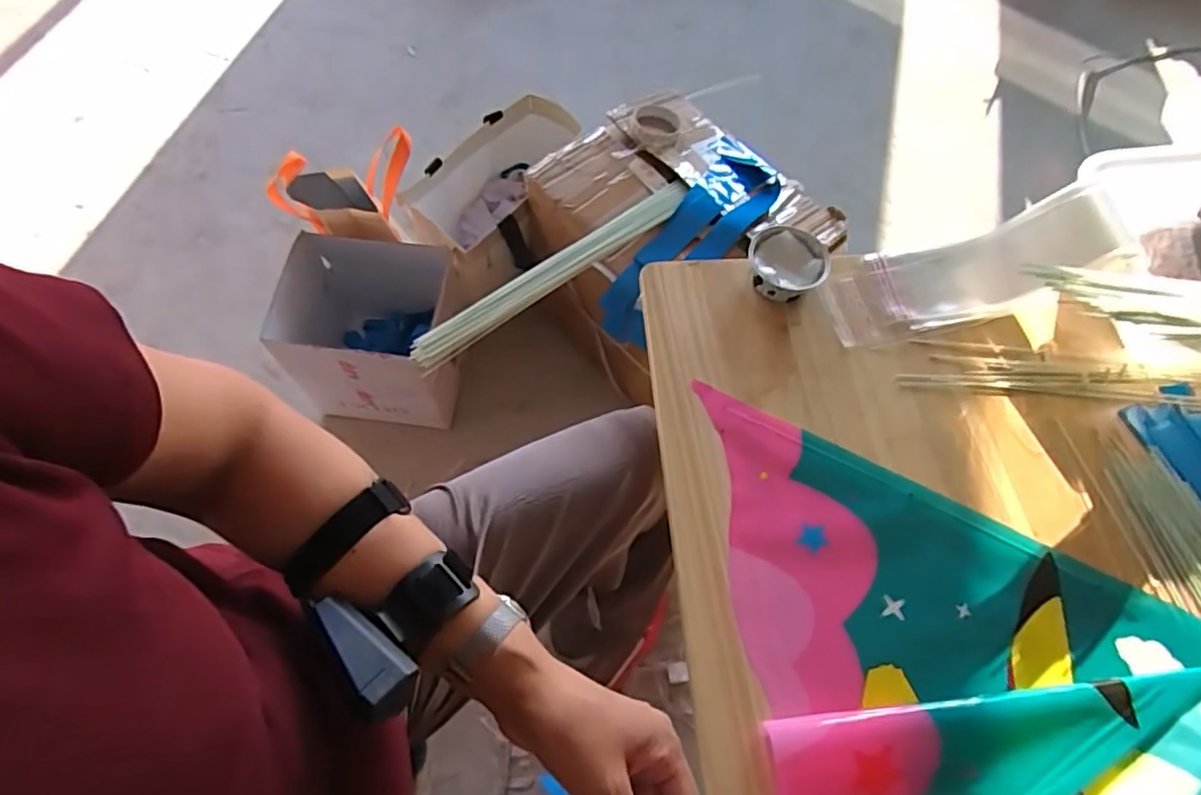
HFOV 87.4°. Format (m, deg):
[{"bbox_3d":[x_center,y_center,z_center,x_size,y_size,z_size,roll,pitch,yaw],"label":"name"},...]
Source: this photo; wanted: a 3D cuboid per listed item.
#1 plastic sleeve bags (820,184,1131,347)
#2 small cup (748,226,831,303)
[{"bbox_3d":[0.380,-0.134,0.663,0.285,0.045,0.101,-19,65,6],"label":"plastic sleeve bags"},{"bbox_3d":[0.196,-0.140,0.663,0.074,0.039,0.078,1,64,-1],"label":"small cup"}]

